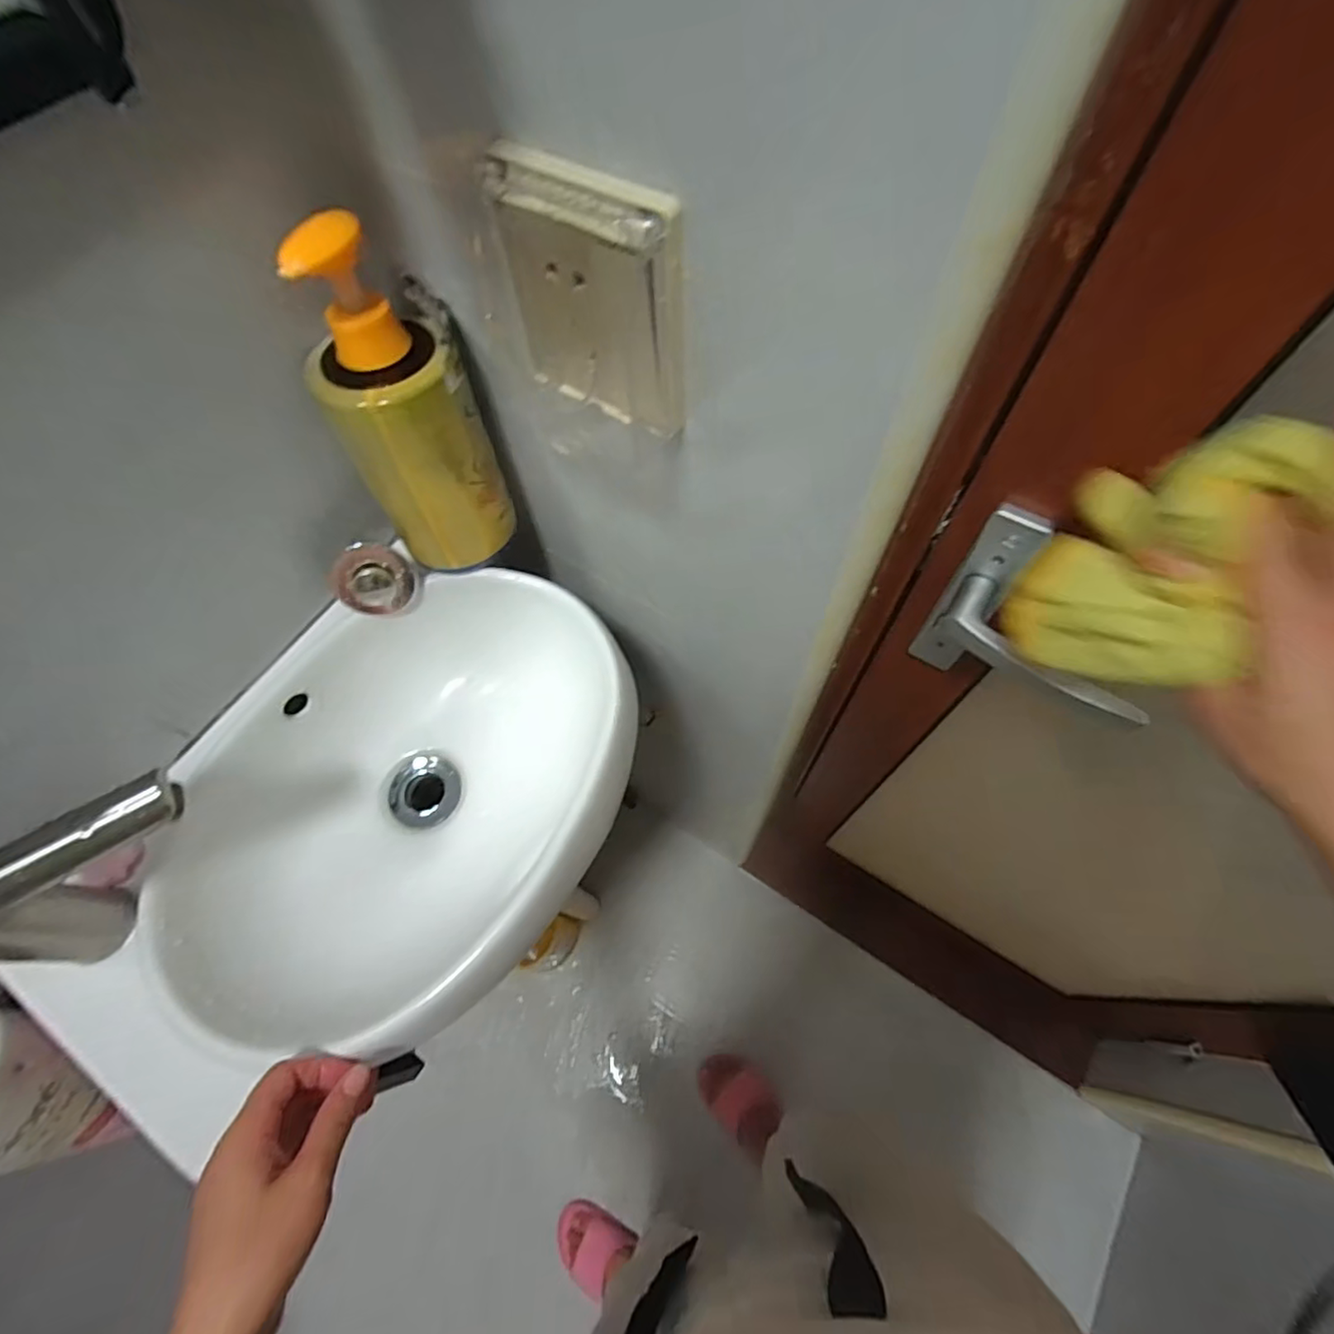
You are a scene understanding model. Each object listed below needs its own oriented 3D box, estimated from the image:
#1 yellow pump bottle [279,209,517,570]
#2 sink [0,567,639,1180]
[{"bbox_3d":[-0.173,-0.162,0.408,0.090,0.215,0.080,-30,67,-12],"label":"yellow pump bottle"},{"bbox_3d":[-0.205,0.119,0.462,0.284,0.103,0.387,27,68,13],"label":"sink"}]

